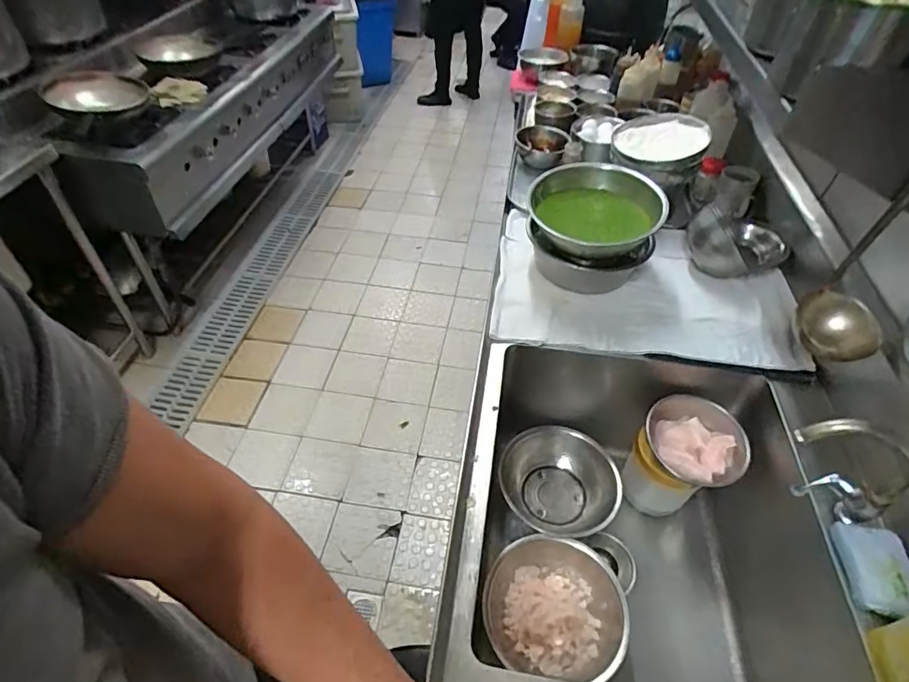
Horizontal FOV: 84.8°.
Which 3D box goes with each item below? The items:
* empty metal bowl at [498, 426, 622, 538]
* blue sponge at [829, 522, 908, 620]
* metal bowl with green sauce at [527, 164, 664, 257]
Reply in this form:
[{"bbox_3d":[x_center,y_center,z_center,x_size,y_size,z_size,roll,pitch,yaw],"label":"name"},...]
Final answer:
[{"bbox_3d":[0.215,0.300,1.037,0.219,0.104,0.230,1,47,-1],"label":"empty metal bowl"},{"bbox_3d":[0.543,0.294,0.639,0.076,0.027,0.114,10,47,7],"label":"blue sponge"},{"bbox_3d":[0.278,-0.256,1.003,0.251,0.107,0.248,1,47,-1],"label":"metal bowl with green sauce"}]

